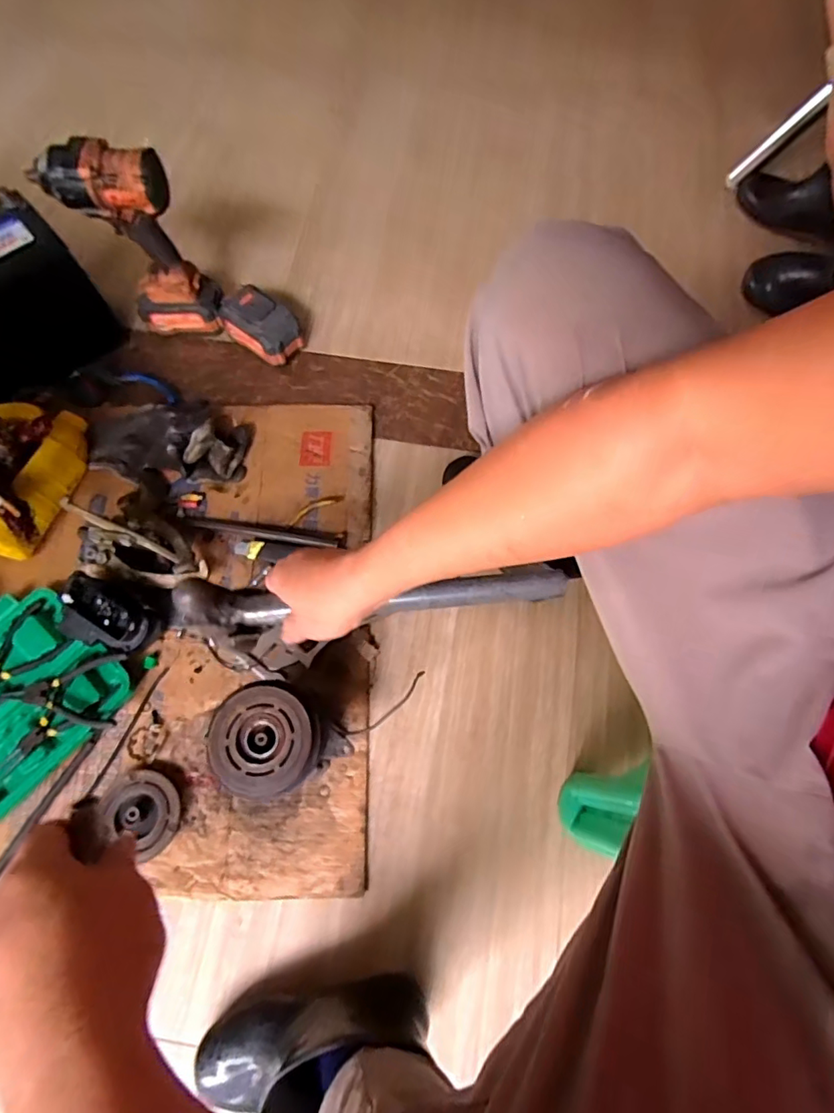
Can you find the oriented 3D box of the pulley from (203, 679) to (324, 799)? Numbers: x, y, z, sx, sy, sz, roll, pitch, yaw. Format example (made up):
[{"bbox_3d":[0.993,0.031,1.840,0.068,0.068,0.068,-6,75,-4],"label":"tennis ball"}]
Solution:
[{"bbox_3d":[-0.153,0.184,0.532,0.106,0.028,0.107,0,70,0],"label":"pulley"}]

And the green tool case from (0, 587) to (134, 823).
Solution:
[{"bbox_3d":[-0.529,0.194,0.653,0.220,0.036,0.284,43,73,12],"label":"green tool case"}]

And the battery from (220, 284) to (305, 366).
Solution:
[{"bbox_3d":[-0.251,-0.375,0.859,0.122,0.080,0.076,39,72,11],"label":"battery"}]

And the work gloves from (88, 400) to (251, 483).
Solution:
[{"bbox_3d":[-0.377,-0.182,0.788,0.238,0.059,0.138,4,69,-1],"label":"work gloves"}]

